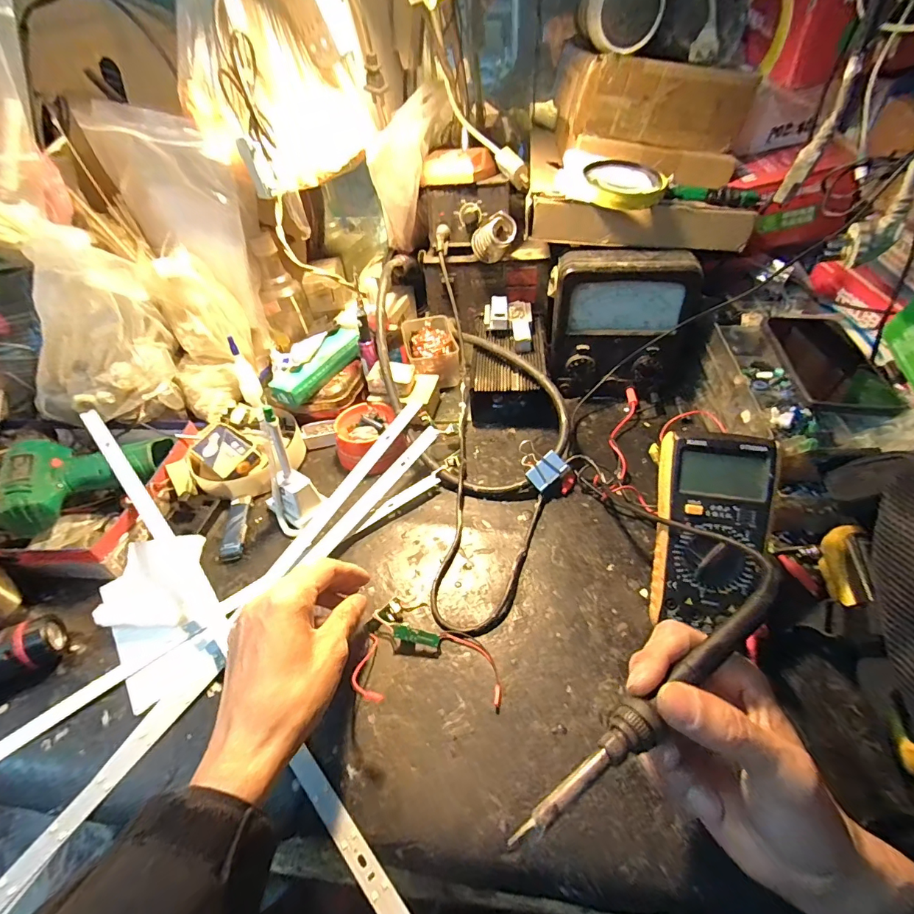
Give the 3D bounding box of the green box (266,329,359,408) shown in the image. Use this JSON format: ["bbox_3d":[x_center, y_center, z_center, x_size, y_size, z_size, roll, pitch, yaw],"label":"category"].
[{"bbox_3d":[-0.185,-0.121,0.575,0.042,0.023,0.153,17,49,19],"label":"green box"}]

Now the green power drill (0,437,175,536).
[{"bbox_3d":[-0.406,0.006,0.485,0.153,0.055,0.129,-27,50,-21],"label":"green power drill"}]

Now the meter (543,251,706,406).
[{"bbox_3d":[0.213,-0.159,0.561,0.192,0.175,0.075,5,46,8],"label":"meter"}]

